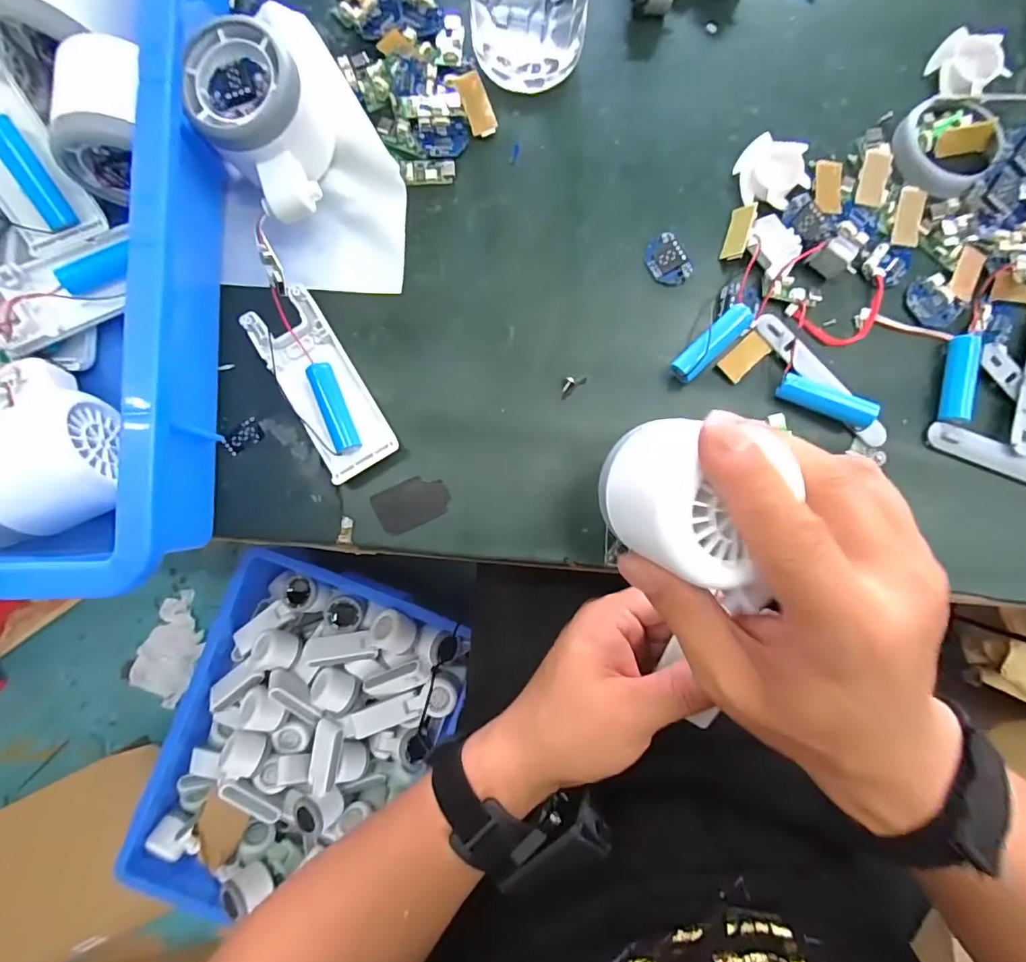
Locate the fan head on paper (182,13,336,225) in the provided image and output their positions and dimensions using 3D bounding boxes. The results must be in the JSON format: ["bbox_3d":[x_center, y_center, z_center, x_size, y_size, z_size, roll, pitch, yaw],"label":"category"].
[{"bbox_3d":[-0.122,-0.177,0.265,0.054,0.058,0.080,-29,86,-2],"label":"fan head on paper"}]

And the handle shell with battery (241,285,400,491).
[{"bbox_3d":[-0.103,-0.052,0.275,0.039,0.017,0.102,-31,87,-2],"label":"handle shell with battery"}]

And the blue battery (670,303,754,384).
[{"bbox_3d":[0.109,-0.075,0.280,0.050,0.018,0.014,-44,87,-3],"label":"blue battery"}]

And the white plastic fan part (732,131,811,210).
[{"bbox_3d":[0.149,-0.176,0.292,0.040,0.011,0.036,21,86,1],"label":"white plastic fan part"}]

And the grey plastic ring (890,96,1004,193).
[{"bbox_3d":[0.252,-0.194,0.292,0.055,0.011,0.056,0,86,0],"label":"grey plastic ring"}]

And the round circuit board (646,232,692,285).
[{"bbox_3d":[0.089,-0.127,0.292,0.023,0.005,0.031,-17,86,-1],"label":"round circuit board"}]

